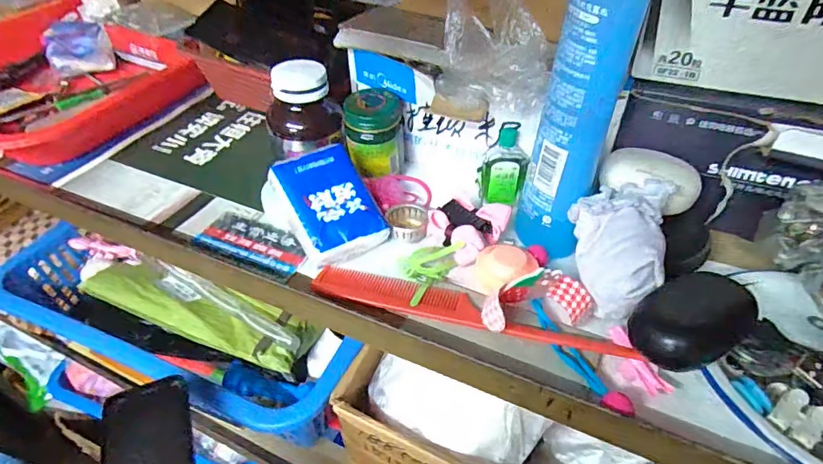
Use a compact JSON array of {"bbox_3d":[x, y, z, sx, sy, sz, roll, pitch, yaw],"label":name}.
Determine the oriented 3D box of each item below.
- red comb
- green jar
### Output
[{"bbox_3d":[0.029,0.044,0.273,0.180,0.010,0.028,13,35,15],"label":"red comb"},{"bbox_3d":[-0.028,-0.078,0.367,0.044,0.056,0.049,-1,45,-1],"label":"green jar"}]

